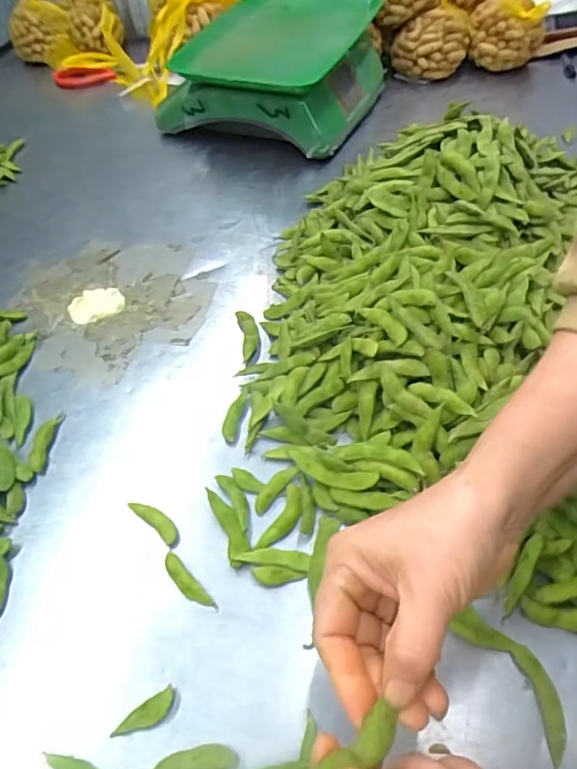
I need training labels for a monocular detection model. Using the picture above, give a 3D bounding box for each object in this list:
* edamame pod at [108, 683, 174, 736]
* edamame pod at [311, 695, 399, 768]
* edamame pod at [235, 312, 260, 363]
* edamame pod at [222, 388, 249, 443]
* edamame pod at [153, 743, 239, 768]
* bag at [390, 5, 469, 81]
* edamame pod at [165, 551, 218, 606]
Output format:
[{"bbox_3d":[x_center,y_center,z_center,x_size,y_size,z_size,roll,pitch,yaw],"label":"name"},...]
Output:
[{"bbox_3d":[-0.092,0.215,0.357,0.043,0.010,0.015,-31,56,-18],"label":"edamame pod"},{"bbox_3d":[0.028,0.148,0.223,0.044,0.006,0.017,-21,52,-28],"label":"edamame pod"},{"bbox_3d":[-0.040,-0.050,0.558,0.020,0.011,0.070,-11,52,-4],"label":"edamame pod"},{"bbox_3d":[-0.049,0.026,0.497,0.014,0.006,0.055,5,53,9],"label":"edamame pod"},{"bbox_3d":[-0.063,0.234,0.338,0.062,0.012,0.017,-11,52,-4],"label":"edamame pod"},{"bbox_3d":[0.219,-0.522,0.851,0.112,0.077,0.069,-6,52,0],"label":"bag"},{"bbox_3d":[-0.076,0.146,0.409,0.014,0.004,0.052,-39,59,-23],"label":"edamame pod"}]

